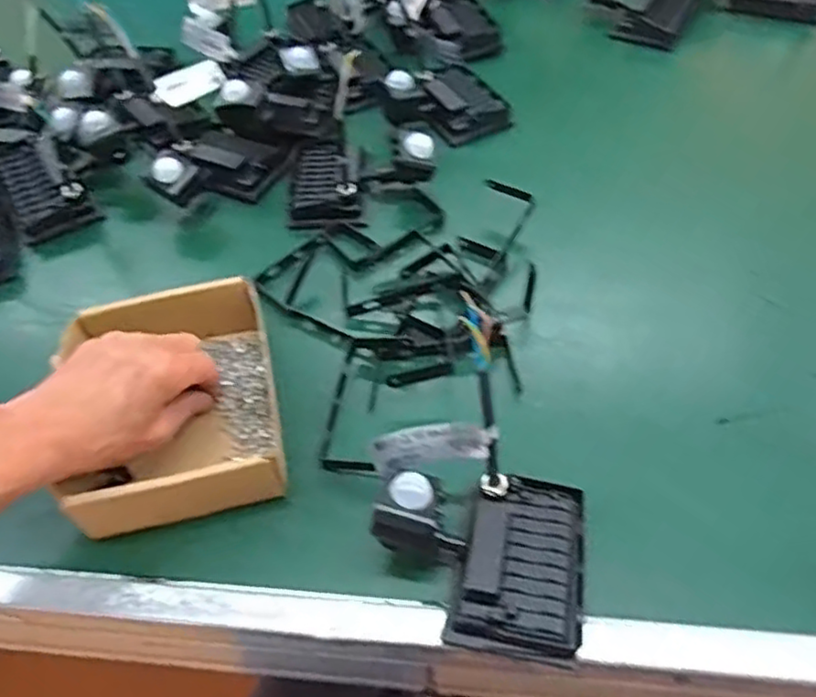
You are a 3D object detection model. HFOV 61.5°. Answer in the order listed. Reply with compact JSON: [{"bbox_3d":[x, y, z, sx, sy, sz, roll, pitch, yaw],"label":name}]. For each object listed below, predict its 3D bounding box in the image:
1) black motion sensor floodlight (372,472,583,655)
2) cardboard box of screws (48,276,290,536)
[{"bbox_3d":[0.043,0.117,0.402,0.119,0.058,0.099,4,52,8],"label":"black motion sensor floodlight"},{"bbox_3d":[-0.165,0.039,0.489,0.138,0.060,0.166,-12,51,-5],"label":"cardboard box of screws"}]

